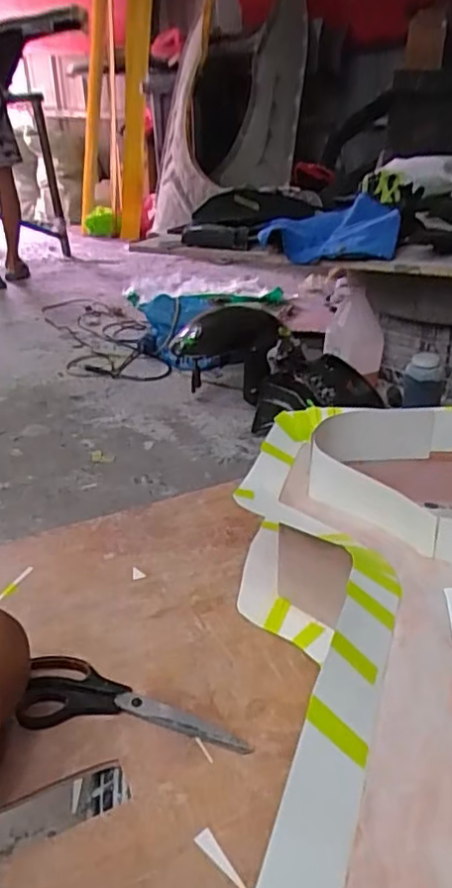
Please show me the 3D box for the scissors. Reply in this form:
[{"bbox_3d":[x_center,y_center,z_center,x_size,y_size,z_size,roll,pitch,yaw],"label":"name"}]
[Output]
[{"bbox_3d":[-0.086,0.242,0.583,0.219,0.011,0.069,6,29,12],"label":"scissors"}]

